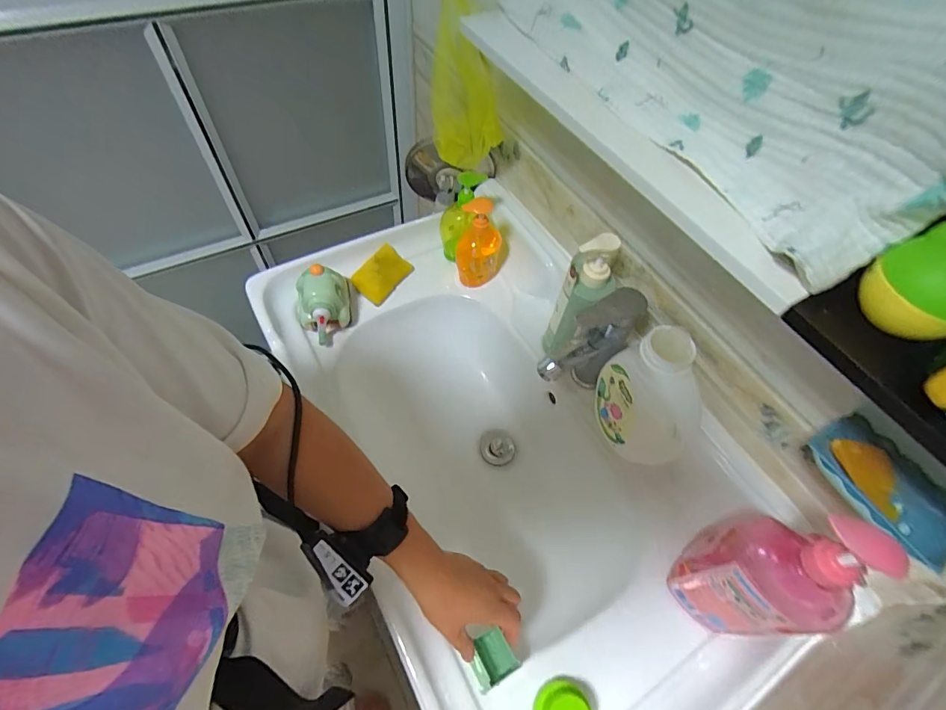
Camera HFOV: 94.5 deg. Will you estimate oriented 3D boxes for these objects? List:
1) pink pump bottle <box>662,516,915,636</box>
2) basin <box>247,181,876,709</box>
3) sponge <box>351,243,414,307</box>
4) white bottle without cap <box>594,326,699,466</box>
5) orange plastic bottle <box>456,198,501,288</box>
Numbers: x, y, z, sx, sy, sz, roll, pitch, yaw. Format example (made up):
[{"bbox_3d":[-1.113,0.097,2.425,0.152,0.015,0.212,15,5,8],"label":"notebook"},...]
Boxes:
[{"bbox_3d":[0.293,0.220,0.429,0.098,0.247,0.081,25,60,11],"label":"pink pump bottle"},{"bbox_3d":[0.037,0.138,0.669,0.455,0.248,0.779,-25,63,-18],"label":"basin"},{"bbox_3d":[-0.159,-0.139,0.760,0.066,0.018,0.096,38,77,-1],"label":"sponge"},{"bbox_3d":[0.226,0.058,0.561,0.070,0.174,0.140,-20,62,-16],"label":"white bottle without cap"},{"bbox_3d":[0.010,-0.180,0.727,0.073,0.175,0.053,8,58,1],"label":"orange plastic bottle"}]

